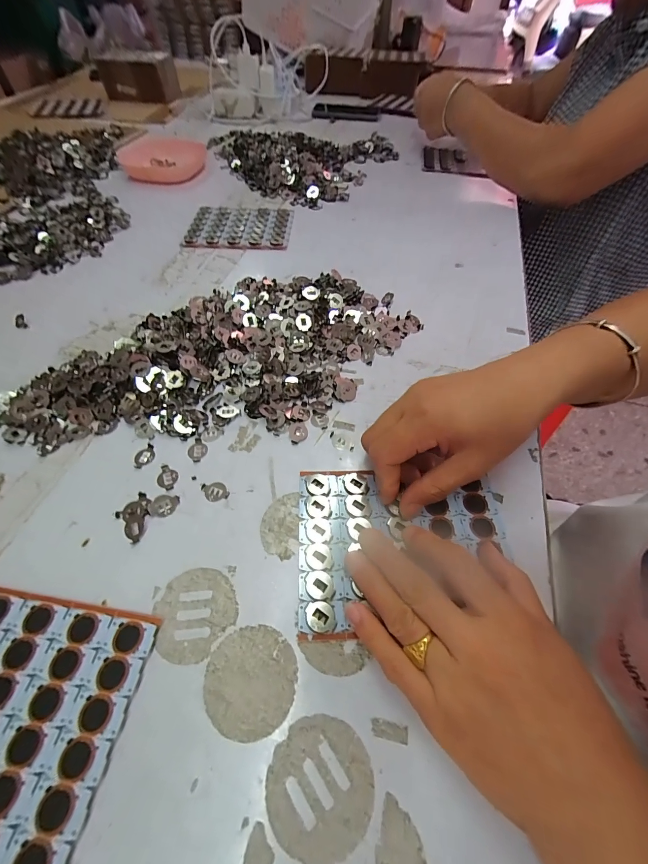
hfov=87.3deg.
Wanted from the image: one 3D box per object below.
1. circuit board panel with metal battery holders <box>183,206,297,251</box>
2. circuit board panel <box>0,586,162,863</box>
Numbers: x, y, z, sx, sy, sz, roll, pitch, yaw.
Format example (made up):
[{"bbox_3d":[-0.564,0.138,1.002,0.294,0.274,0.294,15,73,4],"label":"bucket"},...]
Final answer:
[{"bbox_3d":[-0.123,-0.303,0.502,0.145,0.008,0.116,1,55,-1],"label":"circuit board panel with metal battery holders"},{"bbox_3d":[-0.187,0.155,0.189,0.152,0.005,0.116,8,56,4],"label":"circuit board panel"}]

